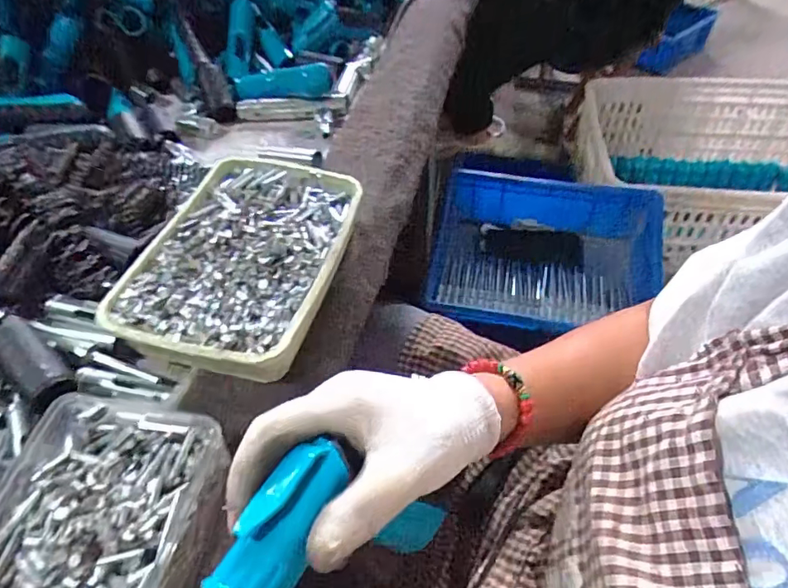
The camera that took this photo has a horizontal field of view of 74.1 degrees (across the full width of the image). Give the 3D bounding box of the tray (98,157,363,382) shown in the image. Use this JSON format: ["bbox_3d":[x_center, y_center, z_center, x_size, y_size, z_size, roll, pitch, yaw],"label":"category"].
[{"bbox_3d":[-0.115,-0.027,0.412,0.141,0.037,0.206,10,50,11],"label":"tray"}]

